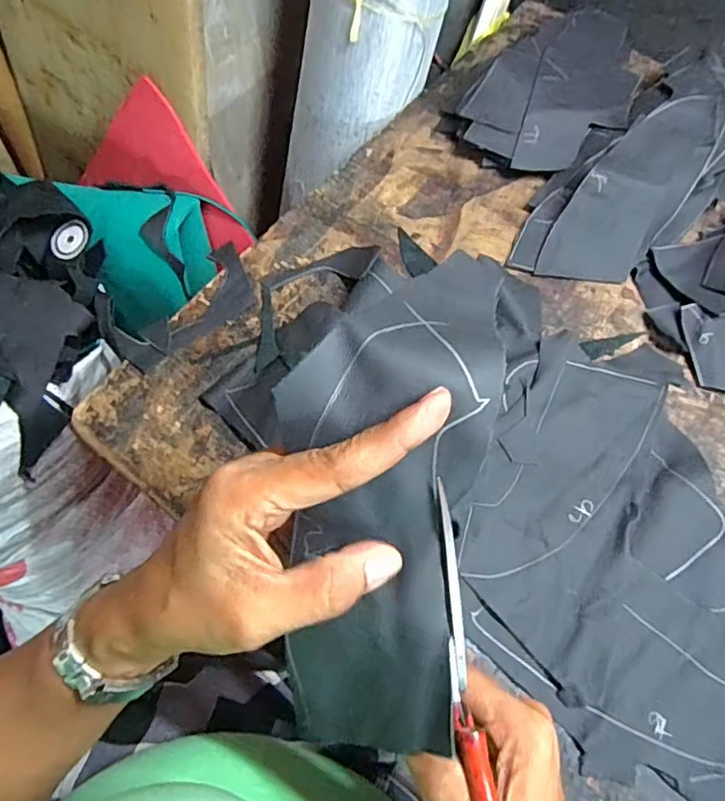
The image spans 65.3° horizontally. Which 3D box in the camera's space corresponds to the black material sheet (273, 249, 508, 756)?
[{"bbox_3d":[0.006,0.041,0.231,0.078,0.052,0.209,9,93,2],"label":"black material sheet"}]

